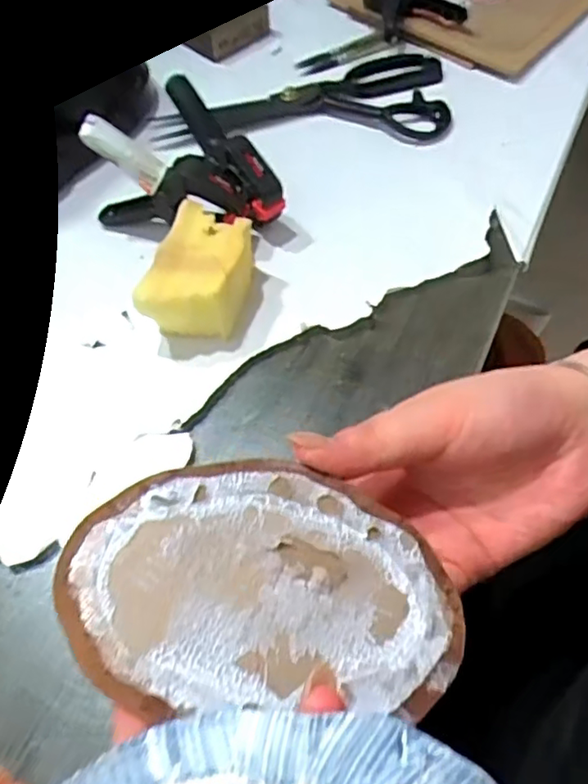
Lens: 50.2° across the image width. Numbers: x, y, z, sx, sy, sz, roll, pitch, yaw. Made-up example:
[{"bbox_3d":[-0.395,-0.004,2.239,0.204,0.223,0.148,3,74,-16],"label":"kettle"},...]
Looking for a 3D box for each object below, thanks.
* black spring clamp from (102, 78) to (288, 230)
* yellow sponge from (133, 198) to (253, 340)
[{"bbox_3d":[-0.075,-0.140,0.426,0.094,0.063,0.109,-36,63,-18],"label":"black spring clamp"},{"bbox_3d":[-0.055,-0.071,0.393,0.053,0.047,0.083,13,59,10],"label":"yellow sponge"}]

